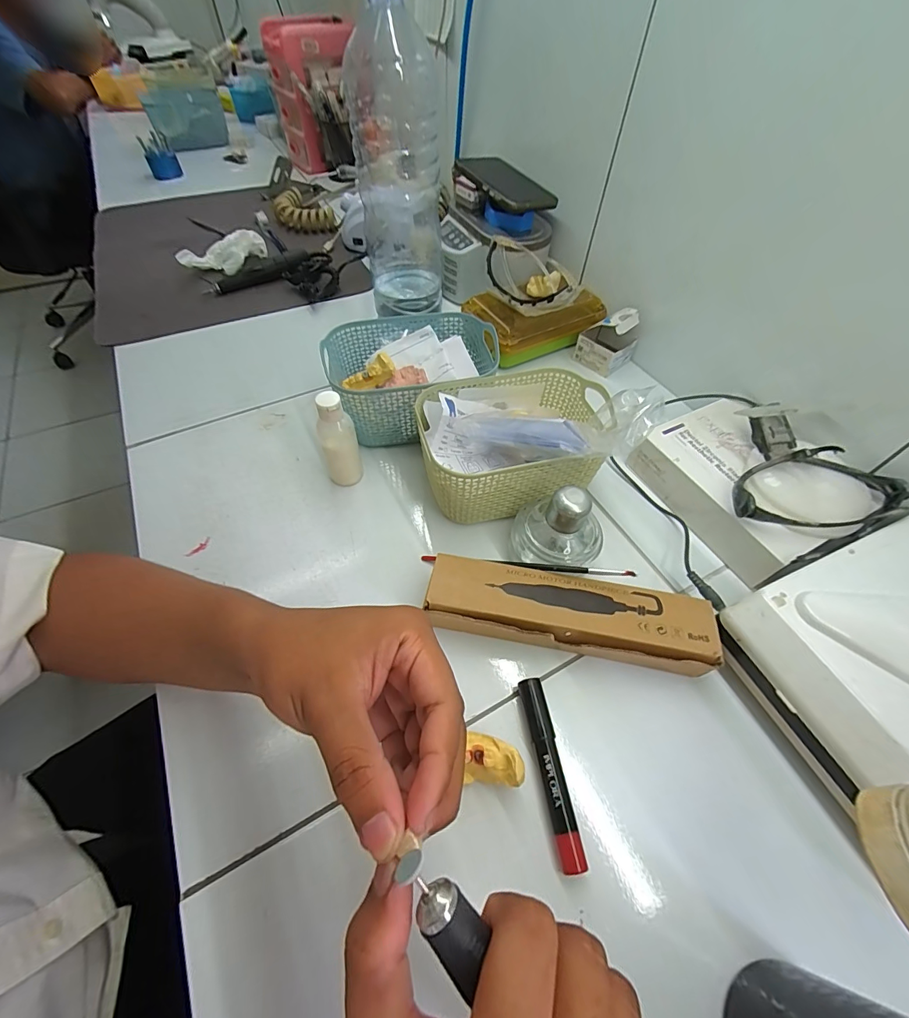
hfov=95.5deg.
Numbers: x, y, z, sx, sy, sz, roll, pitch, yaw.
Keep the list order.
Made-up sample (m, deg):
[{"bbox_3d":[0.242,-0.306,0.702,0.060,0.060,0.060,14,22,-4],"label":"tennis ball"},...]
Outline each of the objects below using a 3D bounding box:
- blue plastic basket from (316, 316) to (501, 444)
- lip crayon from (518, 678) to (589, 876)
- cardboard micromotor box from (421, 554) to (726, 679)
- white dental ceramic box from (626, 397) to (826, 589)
[{"bbox_3d":[-0.043,-0.141,0.446,0.173,0.079,0.127,-9,55,-7],"label":"blue plastic basket"},{"bbox_3d":[0.063,0.170,0.274,0.017,0.010,0.107,-7,55,-7],"label":"lip crayon"},{"bbox_3d":[0.085,0.081,0.318,0.213,0.032,0.060,9,55,5],"label":"cardboard micromotor box"},{"bbox_3d":[0.264,-0.021,0.394,0.115,0.051,0.166,-20,57,-15],"label":"white dental ceramic box"}]

